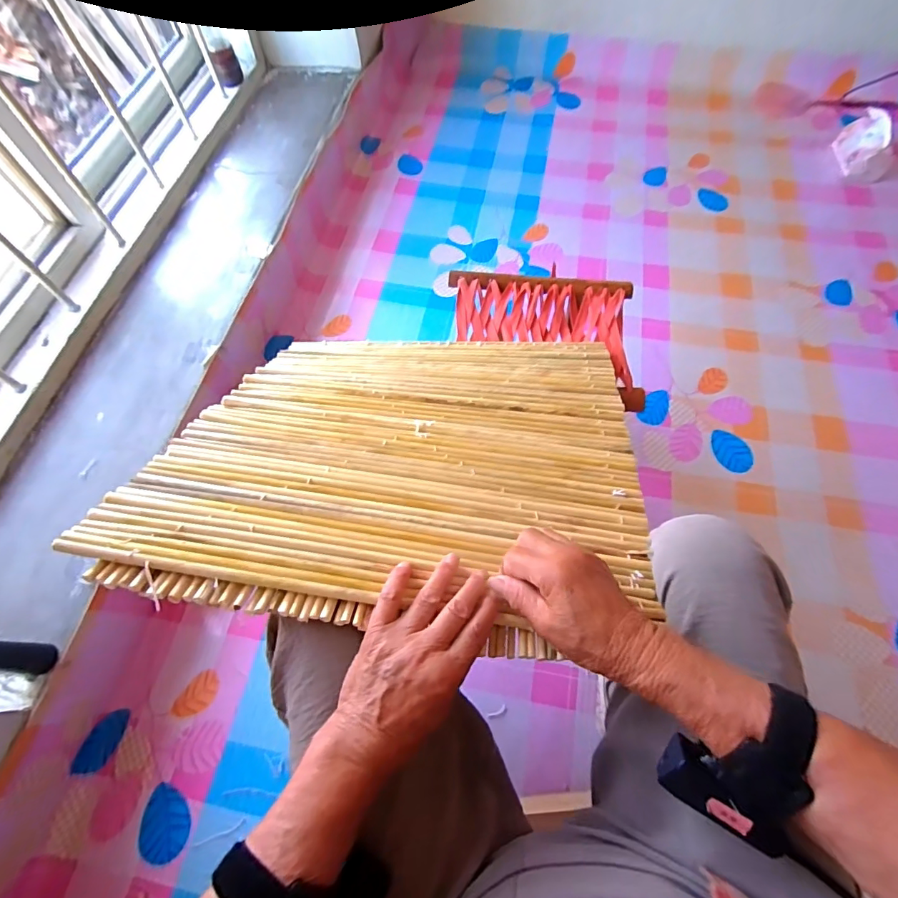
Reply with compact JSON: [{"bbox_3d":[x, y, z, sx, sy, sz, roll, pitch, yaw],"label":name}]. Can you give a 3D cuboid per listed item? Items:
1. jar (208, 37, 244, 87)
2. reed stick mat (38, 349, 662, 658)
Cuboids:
[{"bbox_3d":[-0.479,-0.829,0.976,0.049,0.074,0.065,-20,66,-6],"label":"jar"},{"bbox_3d":[-0.033,-0.011,0.491,0.464,0.034,0.421,9,42,0],"label":"reed stick mat"}]

